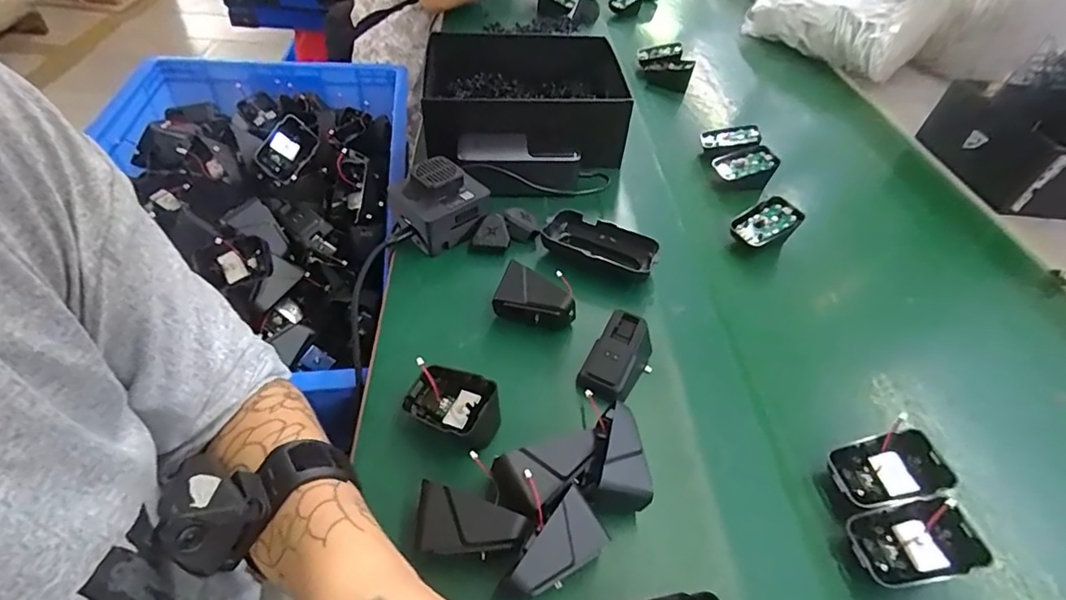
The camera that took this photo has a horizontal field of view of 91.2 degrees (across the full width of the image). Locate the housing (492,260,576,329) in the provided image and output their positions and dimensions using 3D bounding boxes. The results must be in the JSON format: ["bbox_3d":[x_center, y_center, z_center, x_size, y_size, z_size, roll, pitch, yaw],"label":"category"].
[{"bbox_3d":[0.000,0.005,0.440,0.063,0.045,0.031,25,49,19],"label":"housing"}]

